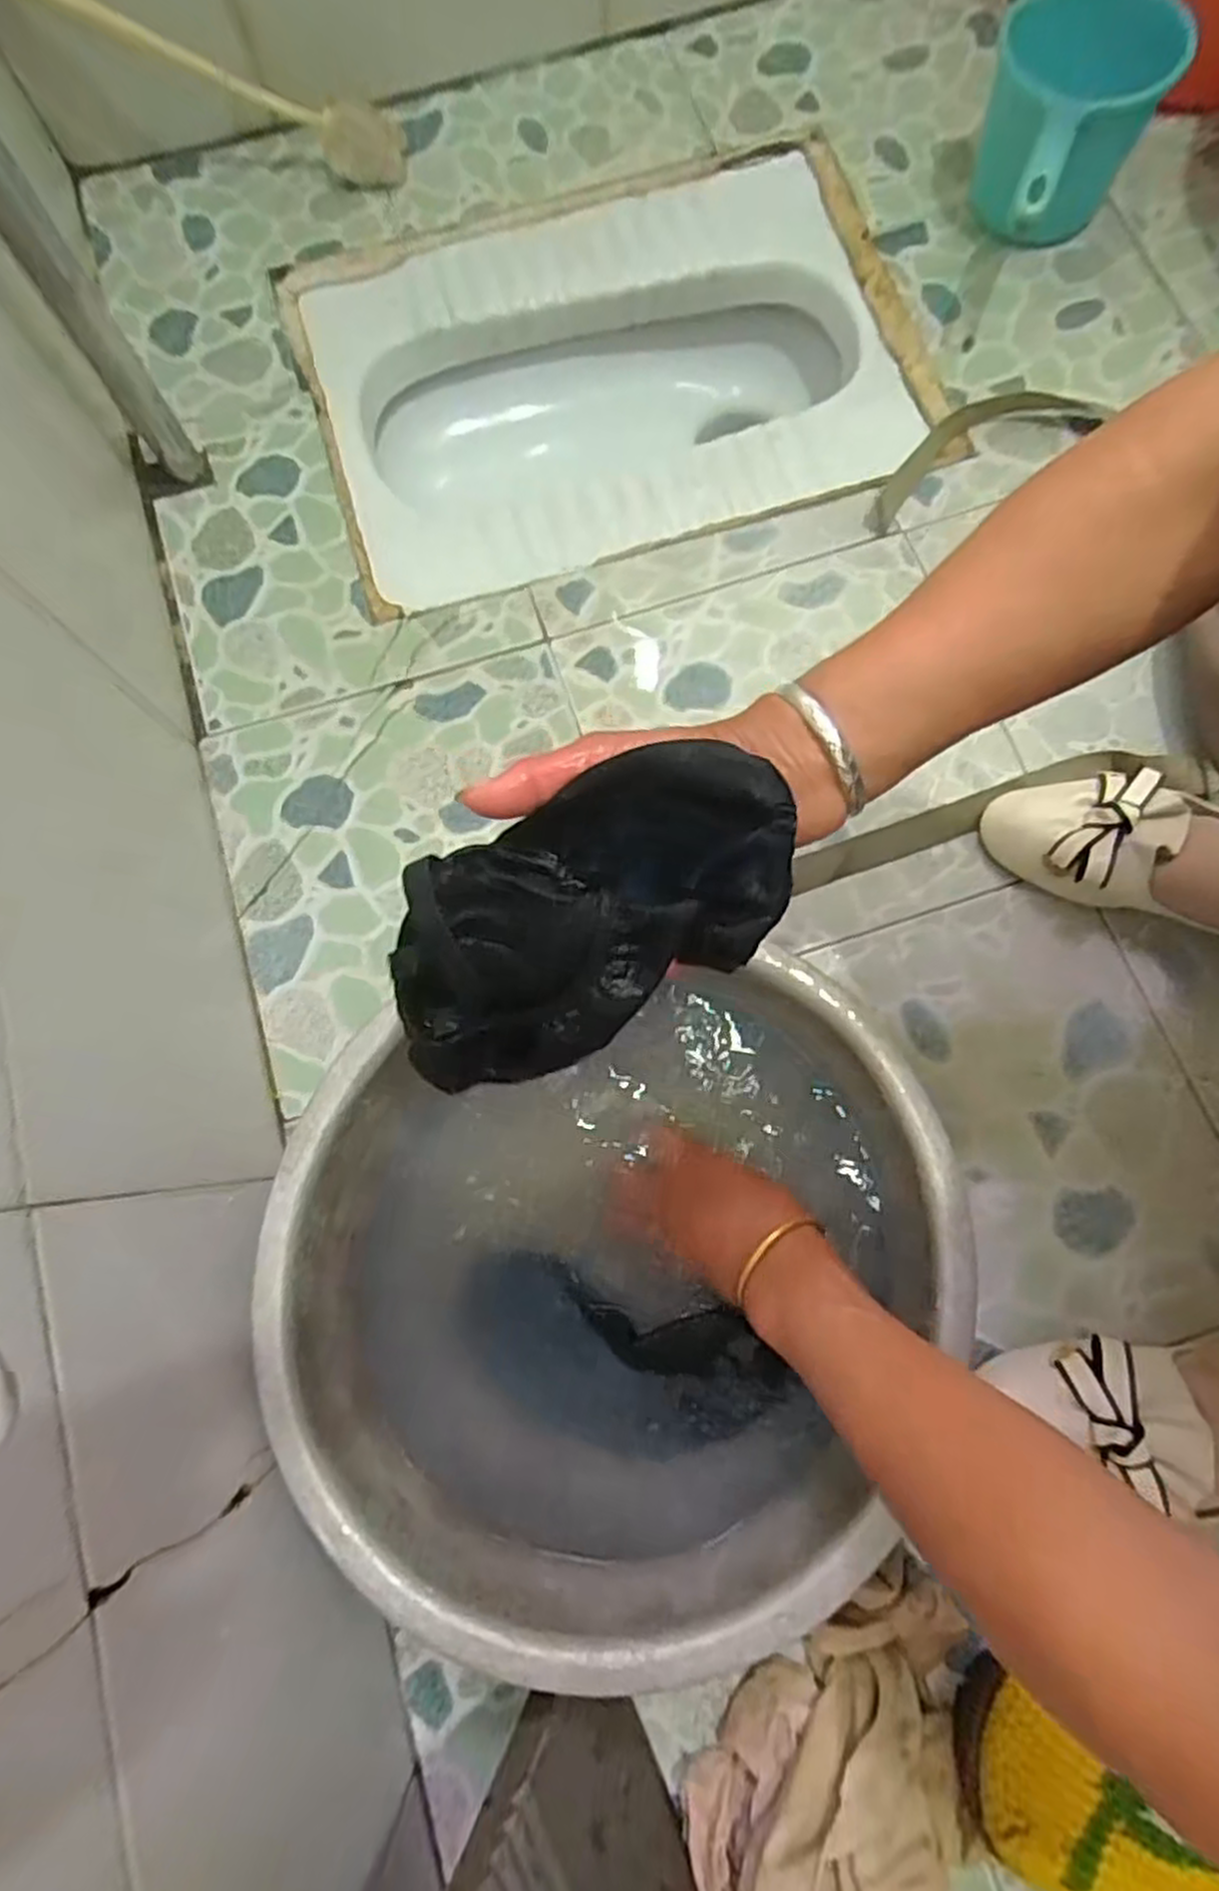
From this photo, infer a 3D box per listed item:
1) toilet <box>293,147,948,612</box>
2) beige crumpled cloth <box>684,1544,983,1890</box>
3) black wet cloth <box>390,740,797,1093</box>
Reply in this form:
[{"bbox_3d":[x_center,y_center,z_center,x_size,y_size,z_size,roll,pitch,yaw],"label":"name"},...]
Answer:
[{"bbox_3d":[0.001,-0.493,0.755,0.492,0.137,0.369,-16,77,-2],"label":"toilet"},{"bbox_3d":[0.113,0.413,0.408,0.146,0.059,0.169,-2,75,1],"label":"beige crumpled cloth"},{"bbox_3d":[-0.009,-0.009,0.320,0.169,0.036,0.098,-23,99,12],"label":"black wet cloth"}]

